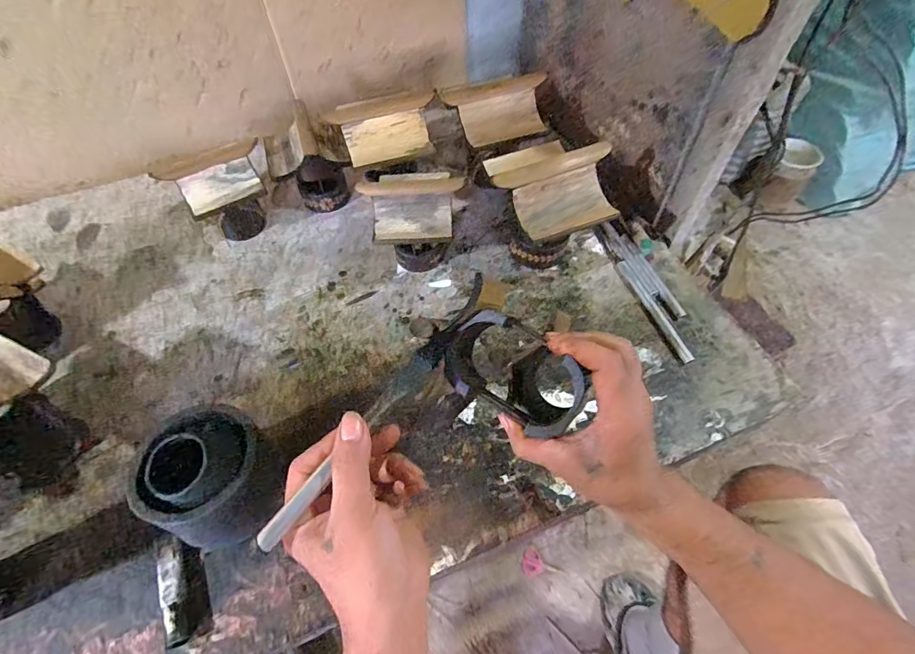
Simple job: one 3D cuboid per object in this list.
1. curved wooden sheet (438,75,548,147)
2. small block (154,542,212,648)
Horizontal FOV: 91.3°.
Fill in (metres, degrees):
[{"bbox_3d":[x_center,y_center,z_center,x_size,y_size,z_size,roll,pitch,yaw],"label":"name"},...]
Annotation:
[{"bbox_3d":[0.055,-0.307,0.633,0.132,0.061,0.088,-18,55,-10],"label":"curved wooden sheet"},{"bbox_3d":[-0.253,0.238,0.400,0.020,0.016,0.084,-22,56,-13],"label":"small block"}]

